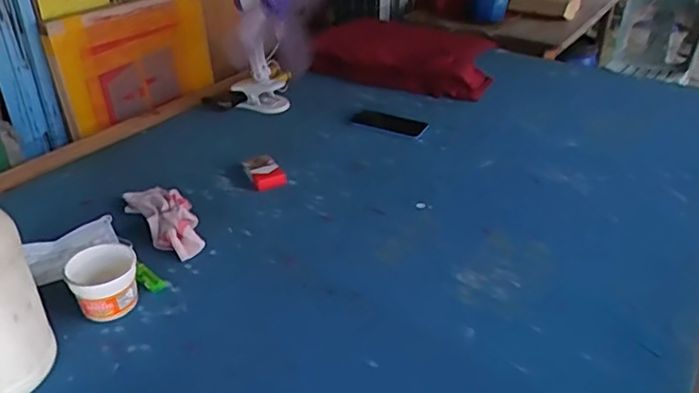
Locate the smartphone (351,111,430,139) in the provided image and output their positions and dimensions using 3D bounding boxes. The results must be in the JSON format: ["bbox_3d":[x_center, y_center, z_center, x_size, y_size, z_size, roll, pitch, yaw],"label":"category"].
[{"bbox_3d":[0.093,-0.170,1.388,0.189,0.013,0.081,20,41,34],"label":"smartphone"}]

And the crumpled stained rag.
[{"bbox_3d":[-0.317,0.027,1.030,0.096,0.042,0.225,-22,38,-32],"label":"crumpled stained rag"}]

